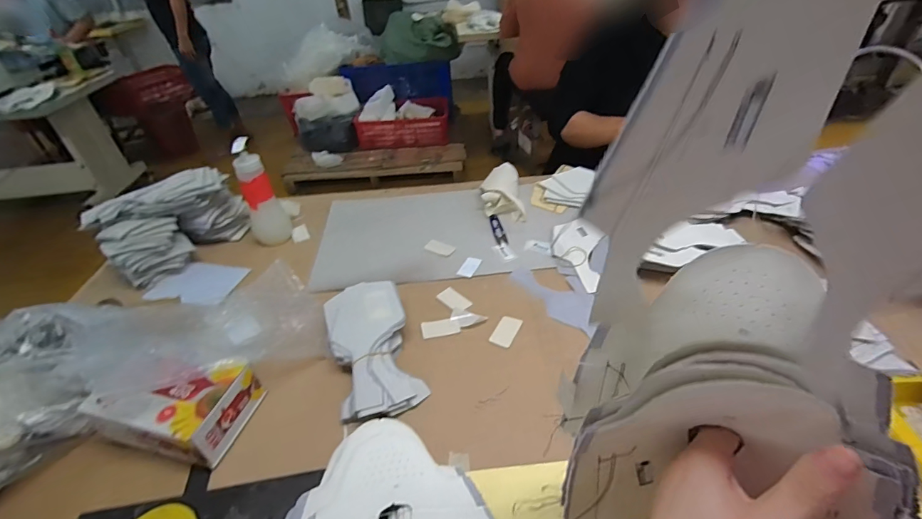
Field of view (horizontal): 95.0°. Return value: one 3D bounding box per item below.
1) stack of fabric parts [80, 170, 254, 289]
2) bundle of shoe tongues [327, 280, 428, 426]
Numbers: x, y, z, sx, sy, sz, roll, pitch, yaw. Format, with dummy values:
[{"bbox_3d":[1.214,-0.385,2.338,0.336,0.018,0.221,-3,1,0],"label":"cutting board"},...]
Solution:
[{"bbox_3d":[-0.553,-0.079,0.807,0.132,0.132,0.244,21,45,29],"label":"stack of fabric parts"},{"bbox_3d":[-0.121,0.120,0.581,0.105,0.036,0.198,-13,53,-11],"label":"bundle of shoe tongues"}]

